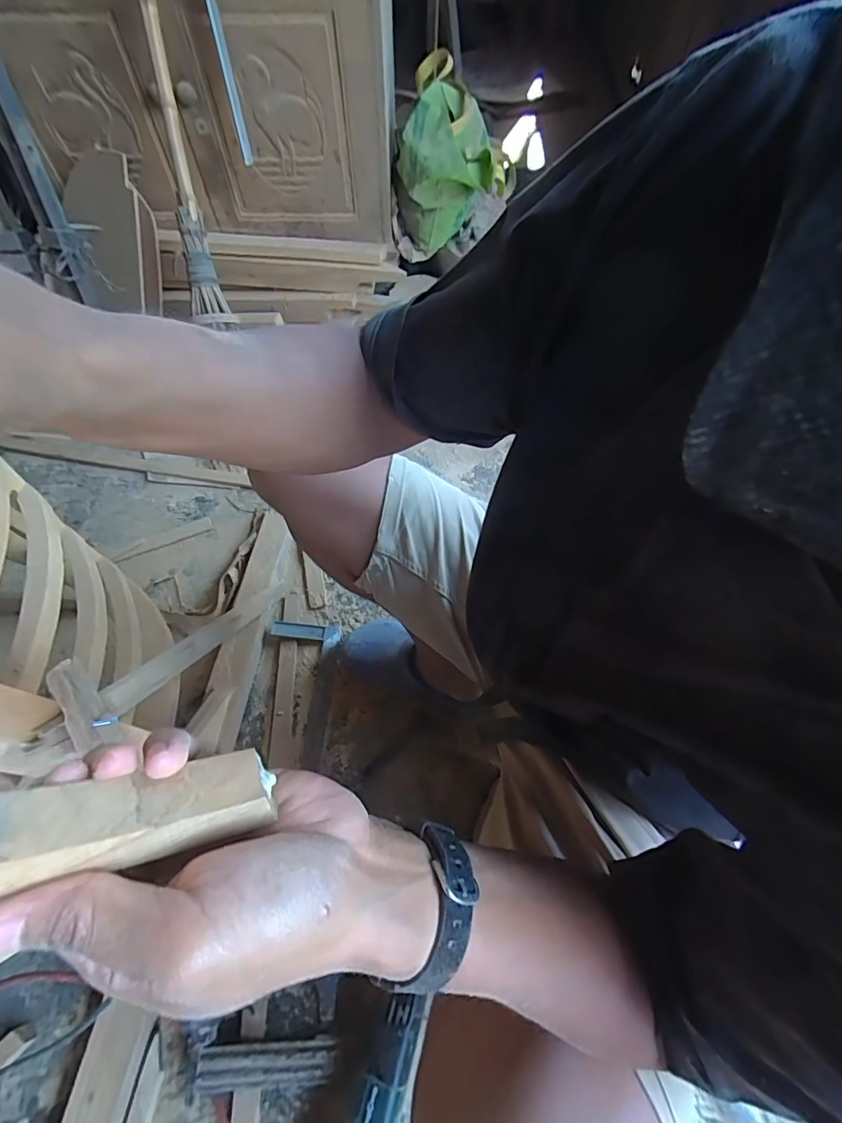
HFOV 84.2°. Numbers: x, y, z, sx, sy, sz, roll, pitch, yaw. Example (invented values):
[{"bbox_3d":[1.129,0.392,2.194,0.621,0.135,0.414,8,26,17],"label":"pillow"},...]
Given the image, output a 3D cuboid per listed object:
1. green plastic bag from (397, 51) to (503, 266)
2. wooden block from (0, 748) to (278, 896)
[{"bbox_3d":[0.069,-0.882,1.067,0.258,0.311,0.185,-3,59,-4],"label":"green plastic bag"},{"bbox_3d":[-0.110,0.086,0.153,0.115,0.017,0.027,2,51,-34],"label":"wooden block"}]

